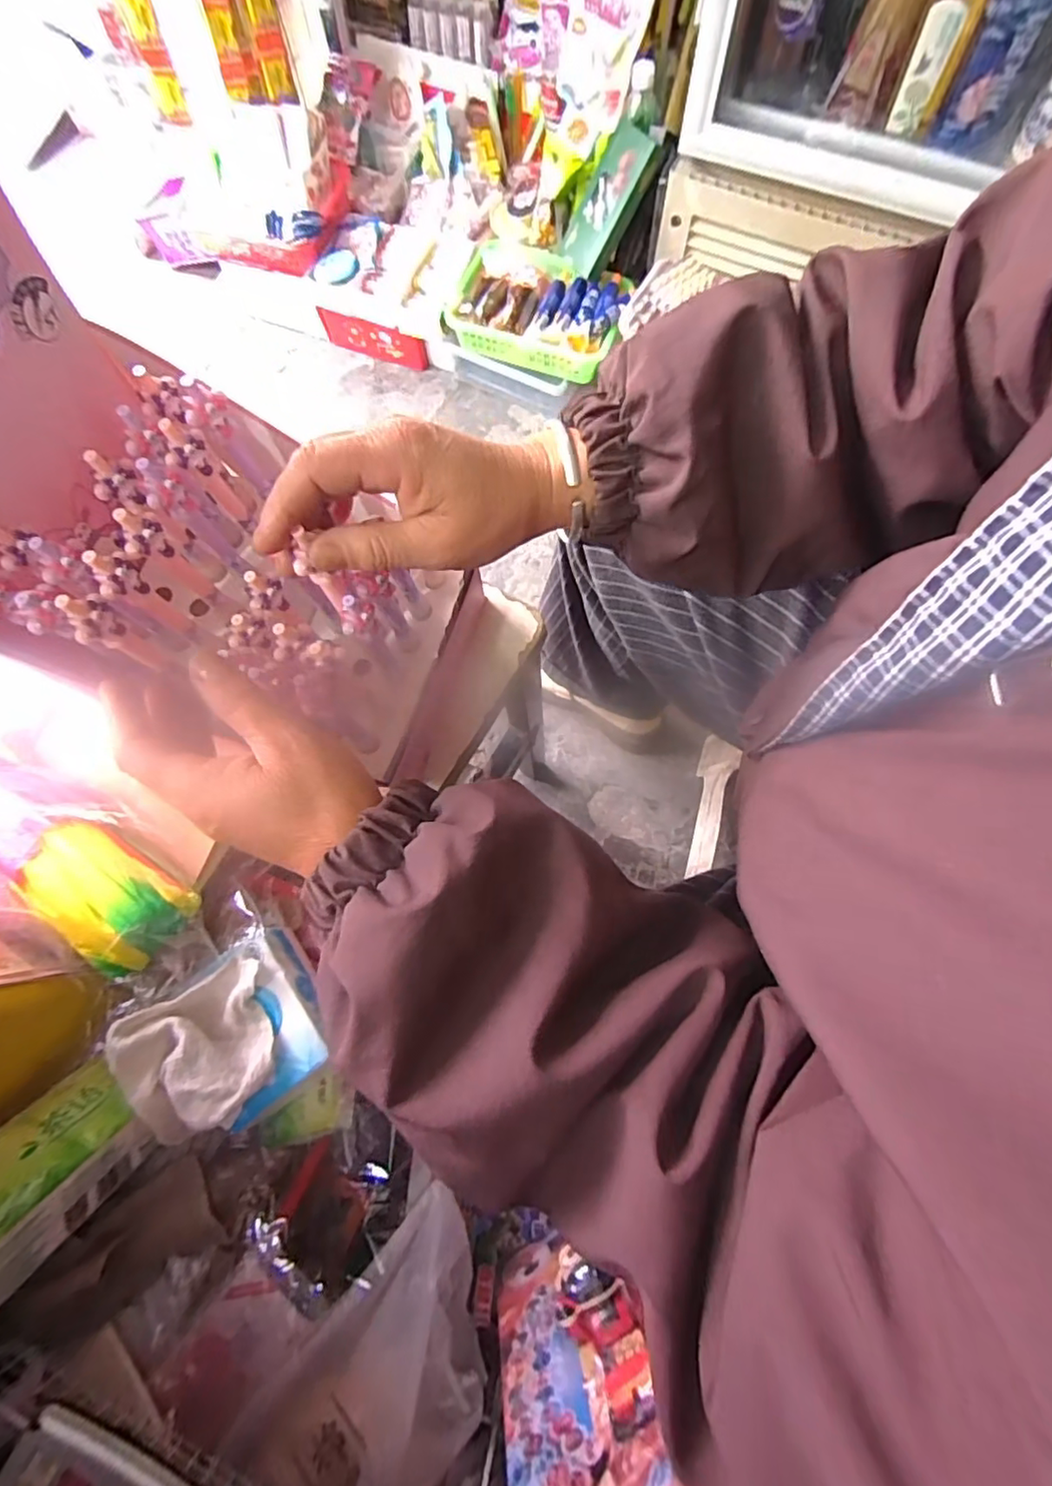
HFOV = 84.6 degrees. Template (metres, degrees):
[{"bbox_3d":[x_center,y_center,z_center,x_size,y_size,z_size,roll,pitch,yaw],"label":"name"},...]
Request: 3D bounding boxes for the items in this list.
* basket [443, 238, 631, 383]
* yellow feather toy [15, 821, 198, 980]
[{"bbox_3d":[0.025,-0.730,0.971,0.283,0.067,0.189,15,75,6],"label":"basket"},{"bbox_3d":[-0.310,0.114,0.423,0.109,0.049,0.067,36,78,11],"label":"yellow feather toy"}]

